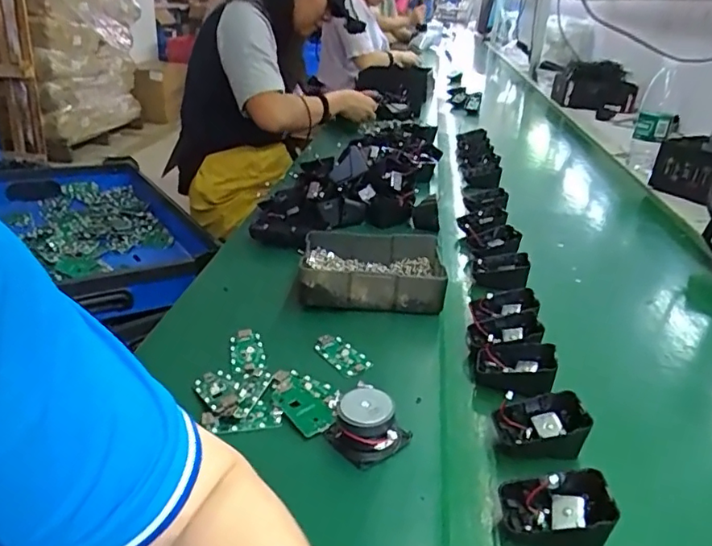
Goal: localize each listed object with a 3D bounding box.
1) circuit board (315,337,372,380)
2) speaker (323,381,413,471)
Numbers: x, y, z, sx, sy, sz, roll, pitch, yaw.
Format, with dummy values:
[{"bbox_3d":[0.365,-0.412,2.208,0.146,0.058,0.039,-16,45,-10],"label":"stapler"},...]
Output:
[{"bbox_3d":[-0.014,0.078,0.542,0.032,0.005,0.066,-21,30,-28],"label":"circuit board"},{"bbox_3d":[0.009,0.115,0.435,0.053,0.035,0.052,-25,31,-33],"label":"speaker"}]

